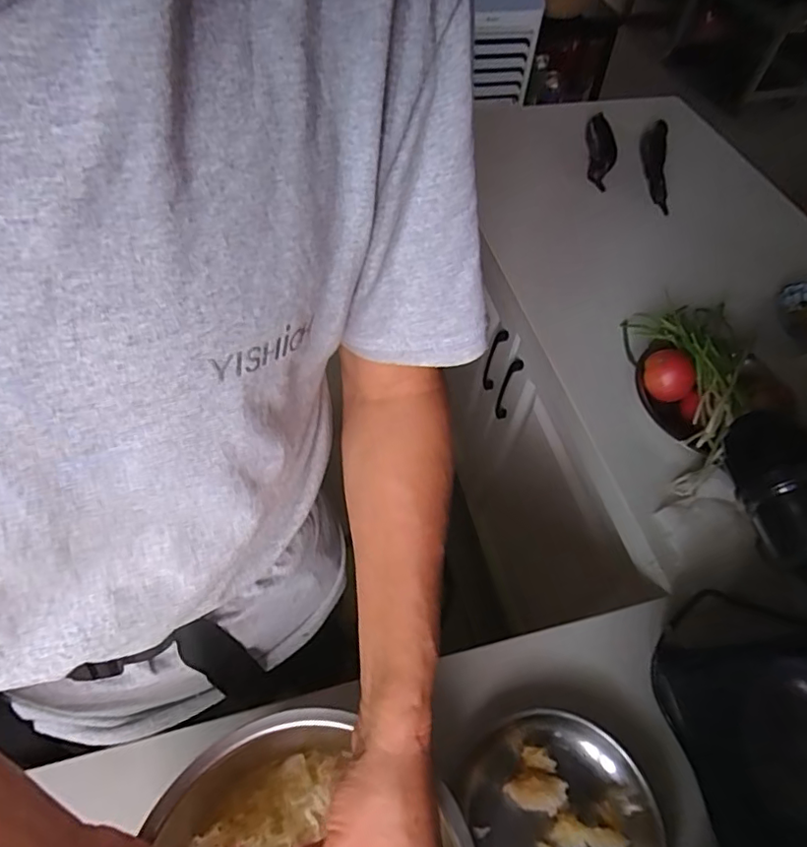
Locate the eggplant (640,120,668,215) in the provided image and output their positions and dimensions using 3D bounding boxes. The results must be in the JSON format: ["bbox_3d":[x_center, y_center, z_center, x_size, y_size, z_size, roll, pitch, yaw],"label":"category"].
[{"bbox_3d":[0.421,-0.438,0.929,0.043,0.044,0.228,11,55,4],"label":"eggplant"}]

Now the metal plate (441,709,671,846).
[{"bbox_3d":[0.122,0.314,0.429,0.141,0.031,0.158,-11,56,-12],"label":"metal plate"}]

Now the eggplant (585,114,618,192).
[{"bbox_3d":[0.336,-0.465,0.945,0.038,0.038,0.178,5,67,-1],"label":"eggplant"}]

